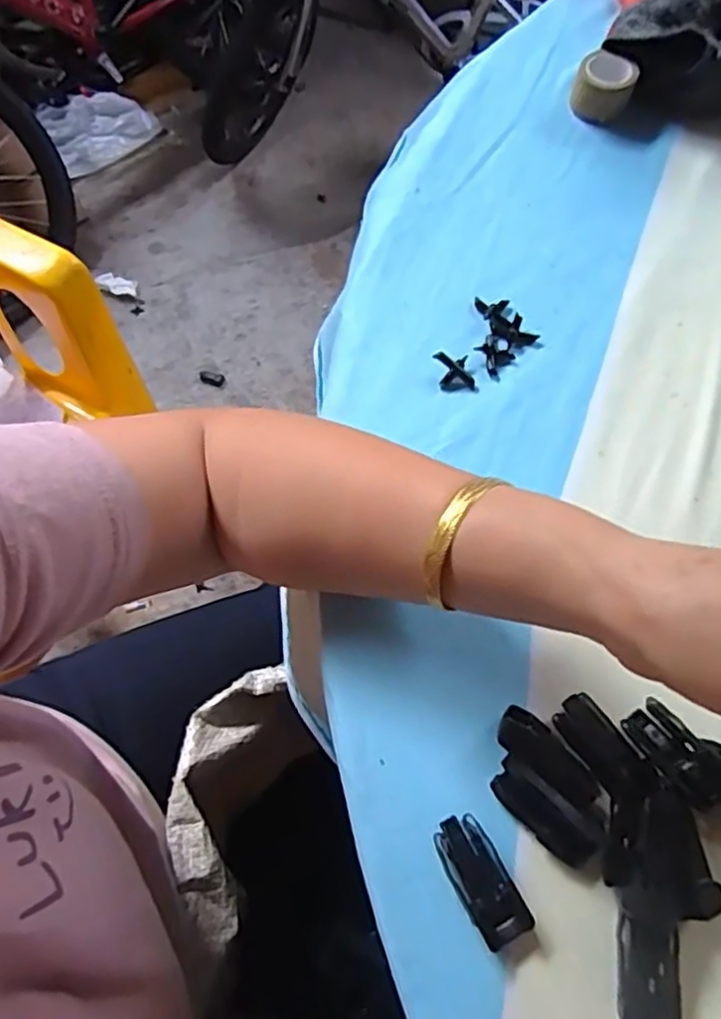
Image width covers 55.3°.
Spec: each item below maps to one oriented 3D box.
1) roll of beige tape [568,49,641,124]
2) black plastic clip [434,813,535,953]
[{"bbox_3d":[0.158,-0.272,0.448,0.036,0.029,0.035,22,69,10],"label":"roll of beige tape"},{"bbox_3d":[0.048,0.149,0.277,0.021,0.014,0.048,-28,70,-11],"label":"black plastic clip"}]

